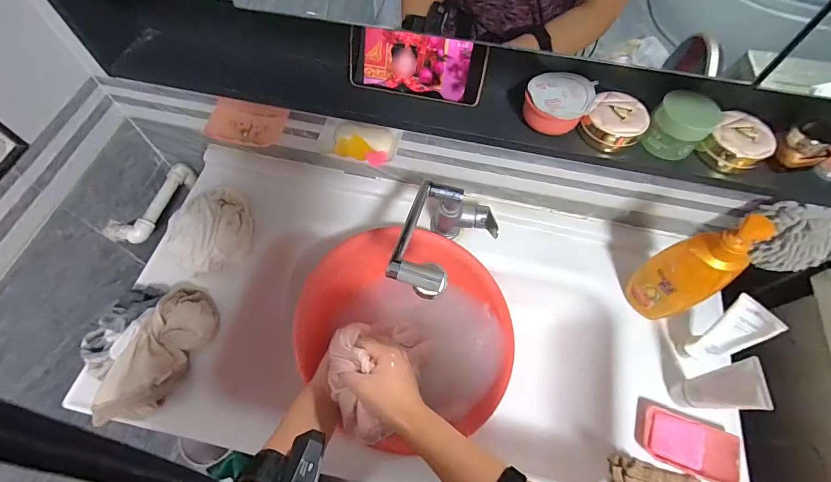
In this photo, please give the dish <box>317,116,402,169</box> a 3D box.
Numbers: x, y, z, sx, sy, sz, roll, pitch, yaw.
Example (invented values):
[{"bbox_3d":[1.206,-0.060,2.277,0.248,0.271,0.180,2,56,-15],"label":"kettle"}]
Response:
[{"bbox_3d":[-0.092,-0.161,0.619,0.127,0.026,0.081,13,63,5],"label":"dish"}]

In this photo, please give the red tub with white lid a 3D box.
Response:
[{"bbox_3d":[0.168,-0.163,0.462,0.073,0.050,0.065,25,64,11],"label":"red tub with white lid"}]

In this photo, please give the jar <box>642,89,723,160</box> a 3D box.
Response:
[{"bbox_3d":[0.301,-0.131,0.439,0.058,0.058,0.049,39,68,17],"label":"jar"}]

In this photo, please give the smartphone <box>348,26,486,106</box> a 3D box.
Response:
[{"bbox_3d":[0.000,-0.215,0.475,0.168,0.071,0.010,12,33,8],"label":"smartphone"}]

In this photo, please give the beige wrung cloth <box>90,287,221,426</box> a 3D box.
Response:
[{"bbox_3d":[-0.392,0.176,0.597,0.083,0.064,0.210,17,63,7],"label":"beige wrung cloth"}]

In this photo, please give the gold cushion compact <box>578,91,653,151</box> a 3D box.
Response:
[{"bbox_3d":[0.241,-0.145,0.468,0.067,0.039,0.062,25,64,11],"label":"gold cushion compact"}]

